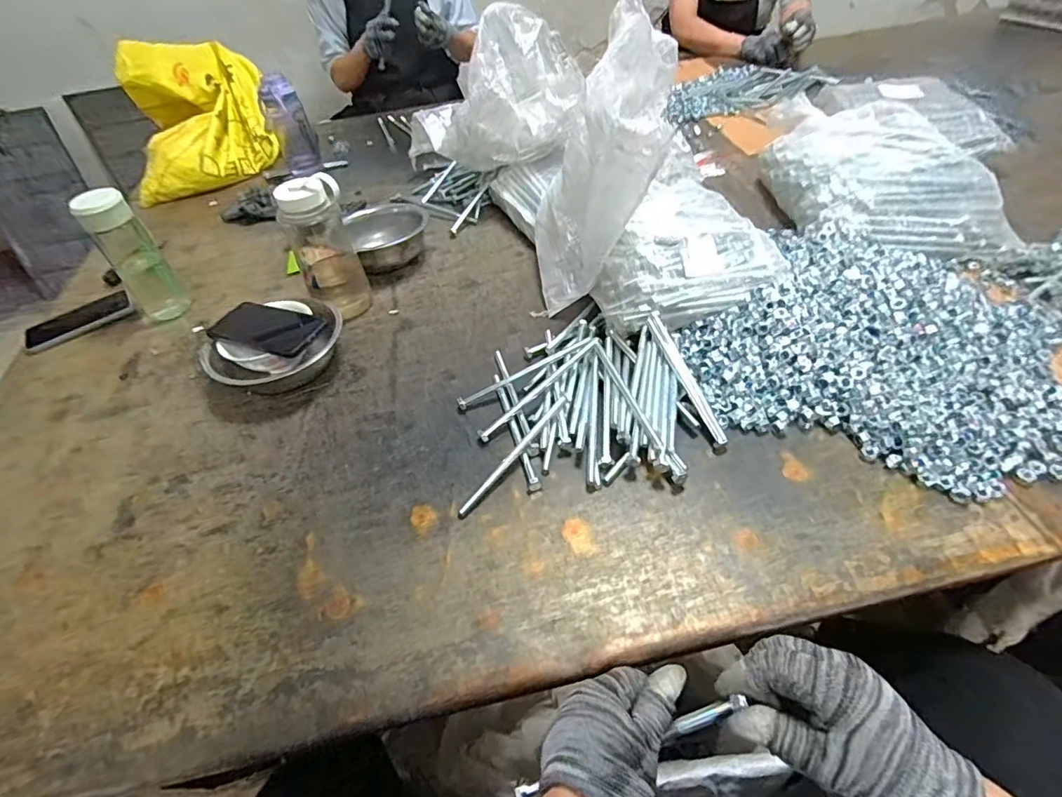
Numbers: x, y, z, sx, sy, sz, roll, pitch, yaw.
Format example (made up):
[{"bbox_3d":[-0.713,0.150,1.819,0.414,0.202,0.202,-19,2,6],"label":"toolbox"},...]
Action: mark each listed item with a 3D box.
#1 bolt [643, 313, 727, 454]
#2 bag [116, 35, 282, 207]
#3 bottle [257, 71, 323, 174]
[{"bbox_3d":[0.190,-0.025,0.641,0.022,0.017,0.200,-16,62,-8],"label":"bolt"},{"bbox_3d":[-0.793,-0.682,1.247,0.302,0.227,0.387,-17,47,-9],"label":"bag"},{"bbox_3d":[-0.519,-0.583,1.137,0.086,0.203,0.075,-21,48,-13],"label":"bottle"}]

